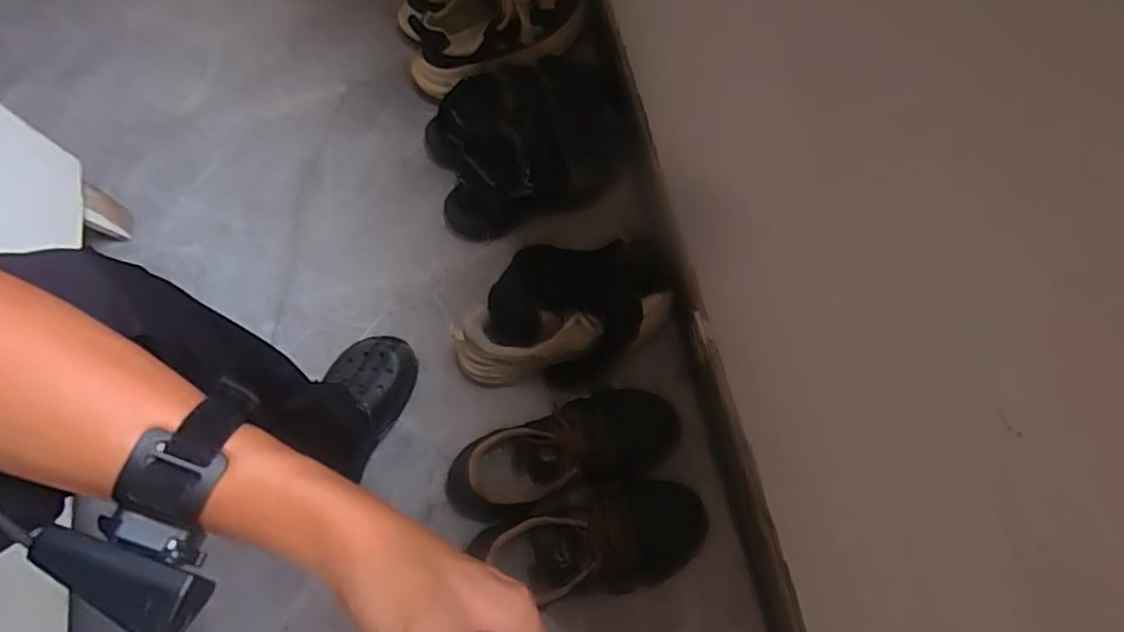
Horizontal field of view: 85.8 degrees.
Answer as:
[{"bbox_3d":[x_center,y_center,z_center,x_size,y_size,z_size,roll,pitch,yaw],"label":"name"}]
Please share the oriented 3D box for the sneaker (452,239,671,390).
[{"bbox_3d":[0.002,0.003,0.775,0.292,0.121,0.158,-21,72,-5],"label":"sneaker"}]

